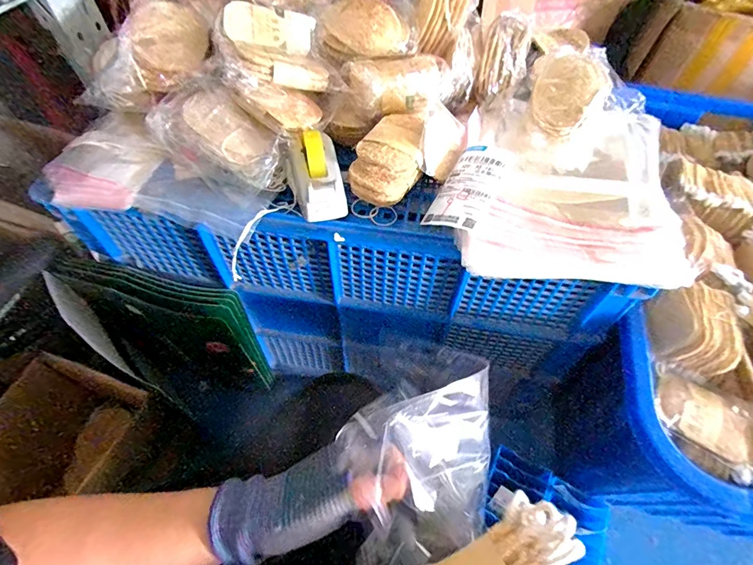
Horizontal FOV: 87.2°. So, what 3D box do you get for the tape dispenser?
[{"bbox_3d":[-0.071,-0.127,0.459,0.057,0.059,0.091,-12,56,-9],"label":"tape dispenser"}]

